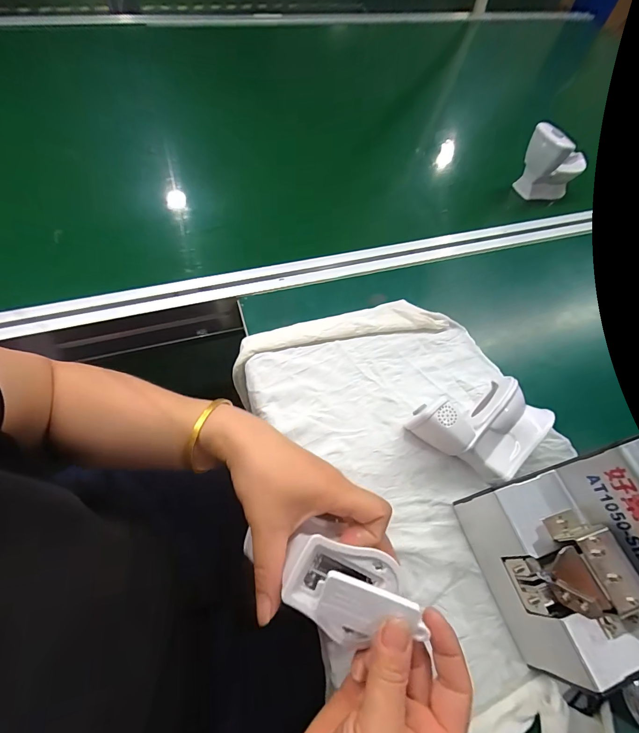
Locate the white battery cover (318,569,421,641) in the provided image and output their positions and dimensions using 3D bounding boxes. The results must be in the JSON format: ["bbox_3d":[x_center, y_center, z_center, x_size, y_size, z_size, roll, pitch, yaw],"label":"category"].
[{"bbox_3d":[0.029,0.154,0.224,0.063,0.005,0.037,20,105,4],"label":"white battery cover"}]

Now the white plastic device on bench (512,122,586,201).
[{"bbox_3d":[0.377,-0.330,0.567,0.080,0.089,0.064,-21,63,-16],"label":"white plastic device on bench"}]

